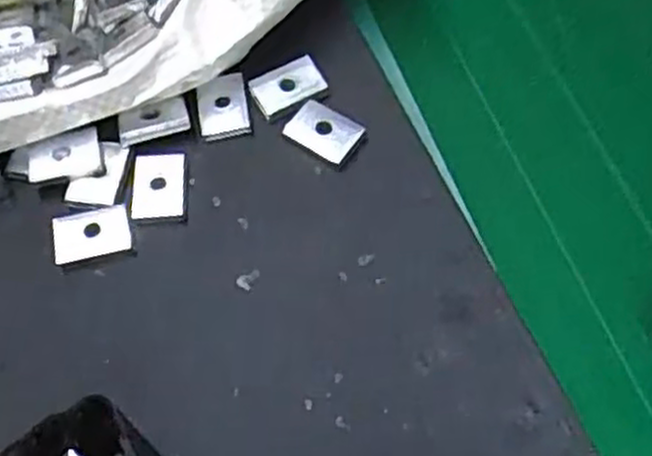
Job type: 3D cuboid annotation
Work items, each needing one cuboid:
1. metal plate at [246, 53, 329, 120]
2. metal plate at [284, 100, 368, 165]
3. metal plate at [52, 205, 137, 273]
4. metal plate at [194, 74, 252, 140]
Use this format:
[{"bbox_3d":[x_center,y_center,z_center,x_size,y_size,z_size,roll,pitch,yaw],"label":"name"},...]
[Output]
[{"bbox_3d":[-0.016,-0.058,0.320,0.027,0.004,0.018,-26,64,-11],"label":"metal plate"},{"bbox_3d":[-0.001,-0.038,0.311,0.028,0.006,0.017,32,68,18],"label":"metal plate"},{"bbox_3d":[-0.087,0.004,0.295,0.028,0.005,0.021,-9,62,-2],"label":"metal plate"},{"bbox_3d":[-0.042,-0.049,0.320,0.020,0.005,0.026,-9,83,-9],"label":"metal plate"}]

